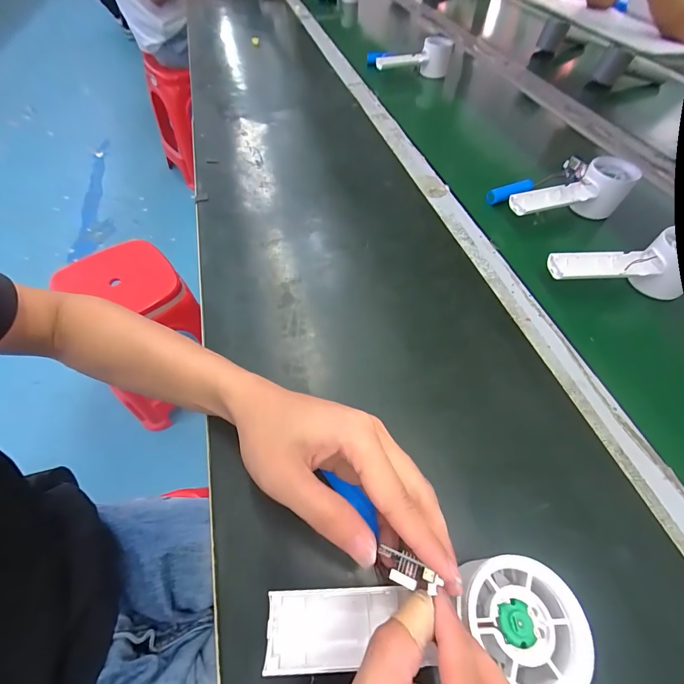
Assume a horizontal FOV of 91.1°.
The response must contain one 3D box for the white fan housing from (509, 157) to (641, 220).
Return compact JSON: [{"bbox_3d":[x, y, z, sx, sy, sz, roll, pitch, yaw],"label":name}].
[{"bbox_3d":[0.300,-0.190,0.434,0.163,0.050,0.061,-18,57,-12],"label":"white fan housing"}]

